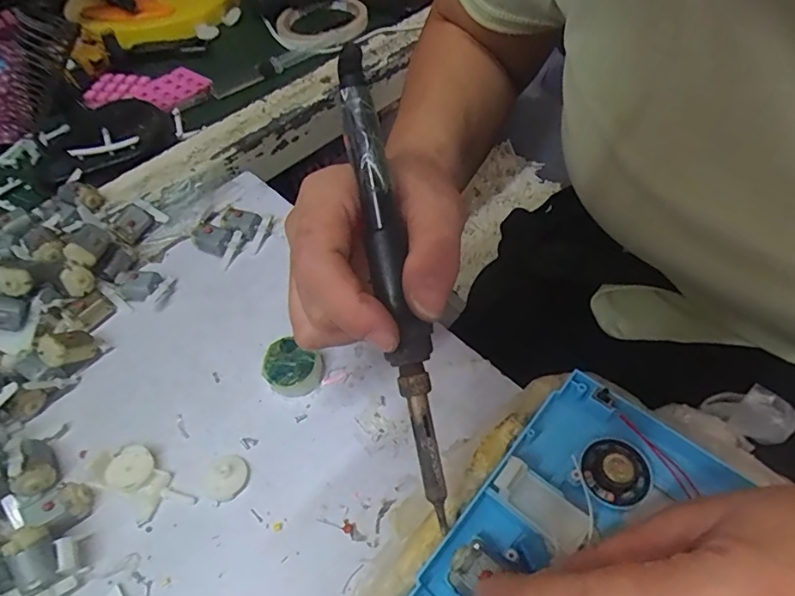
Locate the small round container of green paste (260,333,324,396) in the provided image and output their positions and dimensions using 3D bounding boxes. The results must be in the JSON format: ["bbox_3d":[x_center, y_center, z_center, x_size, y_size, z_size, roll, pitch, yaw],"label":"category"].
[{"bbox_3d":[-0.063,0.042,0.300,0.032,0.020,0.030,33,62,25],"label":"small round container of green paste"}]

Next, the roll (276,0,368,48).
[{"bbox_3d":[-0.077,-0.291,0.540,0.096,0.012,0.106,-15,54,-7],"label":"roll"}]

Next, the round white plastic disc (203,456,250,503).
[{"bbox_3d":[-0.092,0.095,0.271,0.023,0.007,0.023,-2,54,3],"label":"round white plastic disc"}]

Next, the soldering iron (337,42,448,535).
[{"bbox_3d":[-0.002,-0.012,0.205,0.016,0.016,0.197,-11,85,-6],"label":"soldering iron"}]

